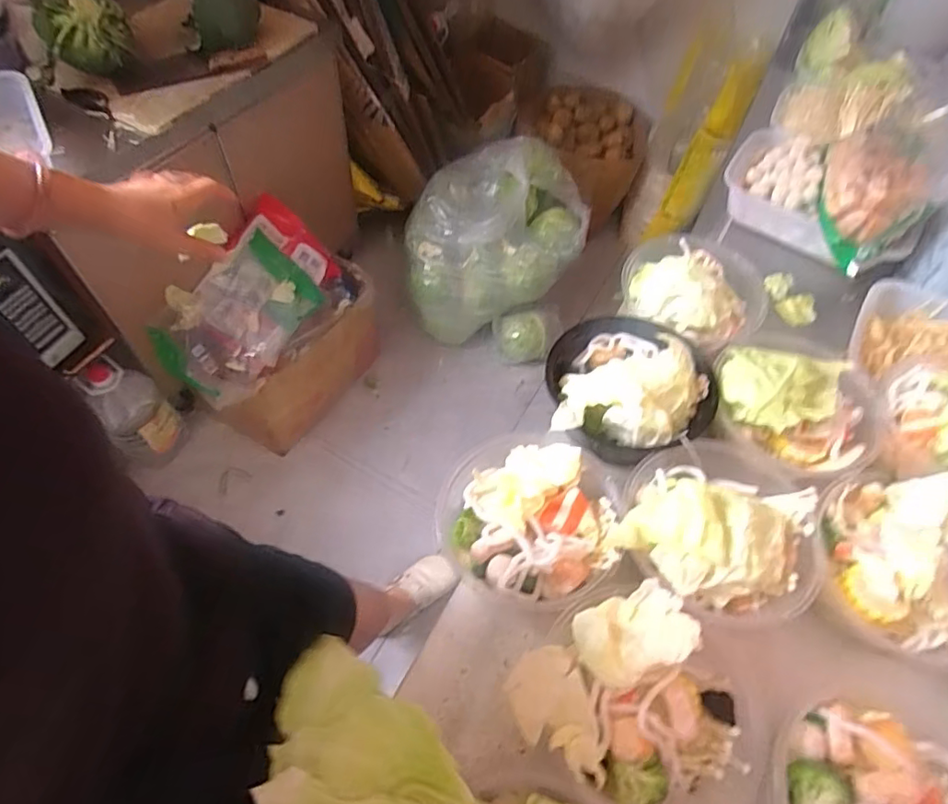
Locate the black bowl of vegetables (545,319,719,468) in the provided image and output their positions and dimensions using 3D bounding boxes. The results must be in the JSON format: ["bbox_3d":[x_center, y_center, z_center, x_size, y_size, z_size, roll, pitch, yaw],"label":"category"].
[{"bbox_3d":[0.160,-0.017,0.569,0.164,0.068,0.156,1,58,-2],"label":"black bowl of vegetables"}]

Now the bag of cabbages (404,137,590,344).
[{"bbox_3d":[0.058,-0.500,1.724,0.521,0.333,0.481,-1,58,-4],"label":"bag of cabbages"}]

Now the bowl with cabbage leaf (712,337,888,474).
[{"bbox_3d":[0.327,0.001,0.563,0.163,0.064,0.156,2,58,-2],"label":"bowl with cabbage leaf"}]

